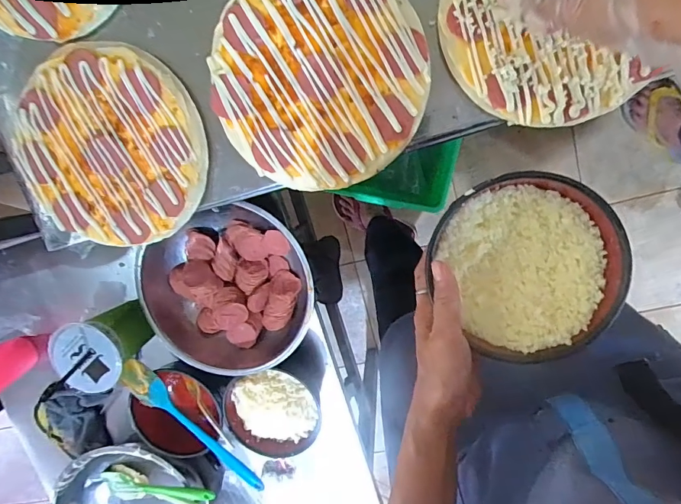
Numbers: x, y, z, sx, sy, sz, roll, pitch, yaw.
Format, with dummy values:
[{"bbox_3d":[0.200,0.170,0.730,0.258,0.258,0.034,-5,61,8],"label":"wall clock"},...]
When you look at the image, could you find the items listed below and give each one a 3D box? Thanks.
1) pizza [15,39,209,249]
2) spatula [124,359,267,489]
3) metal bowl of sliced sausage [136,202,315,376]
[{"bbox_3d":[-0.231,-0.105,0.429,0.180,0.031,0.193,0,98,-1],"label":"pizza"},{"bbox_3d":[-0.216,0.259,0.614,0.042,0.033,0.266,-40,97,4],"label":"spatula"},{"bbox_3d":[-0.150,0.052,0.592,0.230,0.119,0.222,0,98,-1],"label":"metal bowl of sliced sausage"}]

